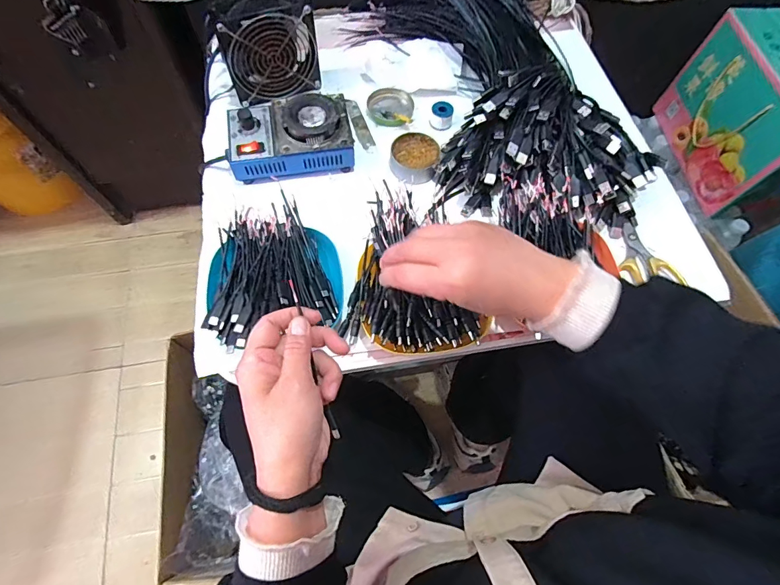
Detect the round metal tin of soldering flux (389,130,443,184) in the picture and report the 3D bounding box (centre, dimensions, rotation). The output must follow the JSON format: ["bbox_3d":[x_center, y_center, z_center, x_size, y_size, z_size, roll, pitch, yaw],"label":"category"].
[{"bbox_3d":[0.033,-0.174,0.531,0.062,0.023,0.068,1,67,-2],"label":"round metal tin of soldering flux"}]

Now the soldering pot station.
[{"bbox_3d":[-0.126,-0.198,0.518,0.152,0.060,0.098,-12,68,-8],"label":"soldering pot station"}]

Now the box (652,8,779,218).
[{"bbox_3d":[0.741,-0.359,0.839,0.153,0.244,0.324,-5,67,-5],"label":"box"}]

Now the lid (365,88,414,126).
[{"bbox_3d":[0.000,-0.264,0.587,0.064,0.017,0.063,1,67,-2],"label":"lid"}]

